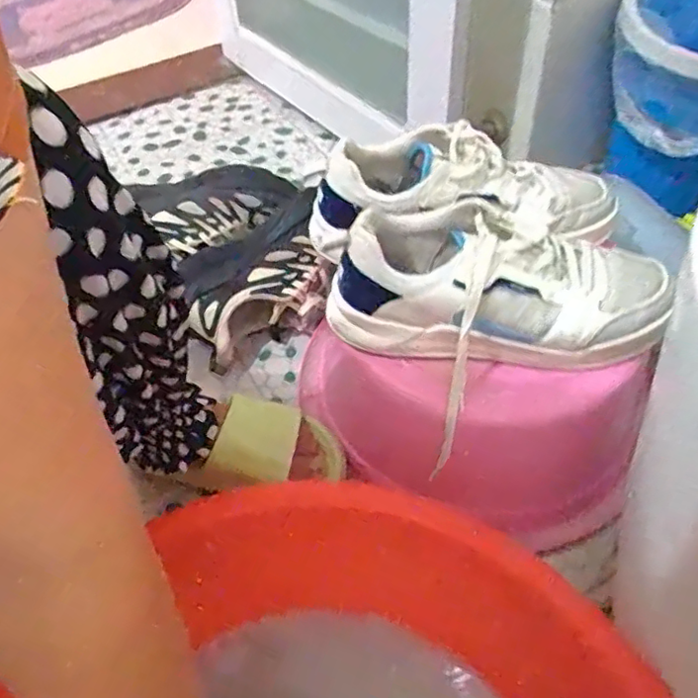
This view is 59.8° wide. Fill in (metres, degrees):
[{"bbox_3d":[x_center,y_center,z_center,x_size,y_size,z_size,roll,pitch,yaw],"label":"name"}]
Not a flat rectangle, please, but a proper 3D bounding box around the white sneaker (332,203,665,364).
[{"bbox_3d":[0.122,-0.056,0.507,0.274,0.098,0.096,3,50,5],"label":"white sneaker"}]

